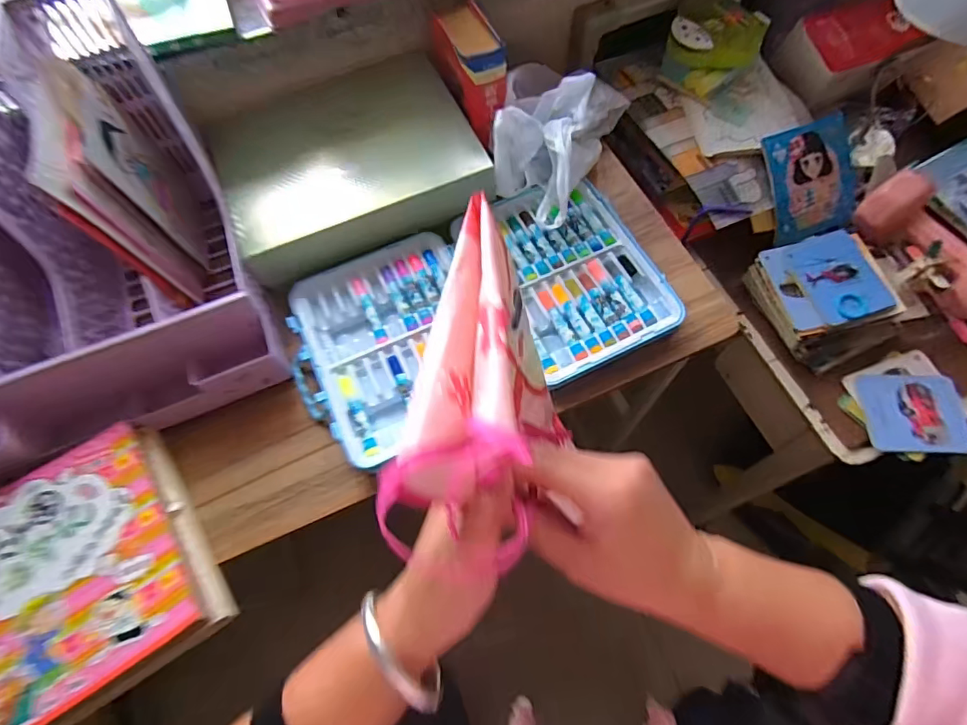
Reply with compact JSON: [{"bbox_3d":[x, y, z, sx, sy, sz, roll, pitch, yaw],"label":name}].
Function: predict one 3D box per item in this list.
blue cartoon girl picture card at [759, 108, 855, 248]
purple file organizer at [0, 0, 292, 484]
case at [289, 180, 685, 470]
[{"bbox_3d":[0.463,-0.255,0.720,0.158,0.010,0.151,-23,107,-18],"label":"blue cartoon girl picture card"},{"bbox_3d":[-0.427,-0.116,0.501,0.315,0.241,0.353,-21,67,-7],"label":"purple file organizer"},{"bbox_3d":[-0.009,-0.066,0.573,0.408,0.029,0.243,-24,67,-8],"label":"case"}]

